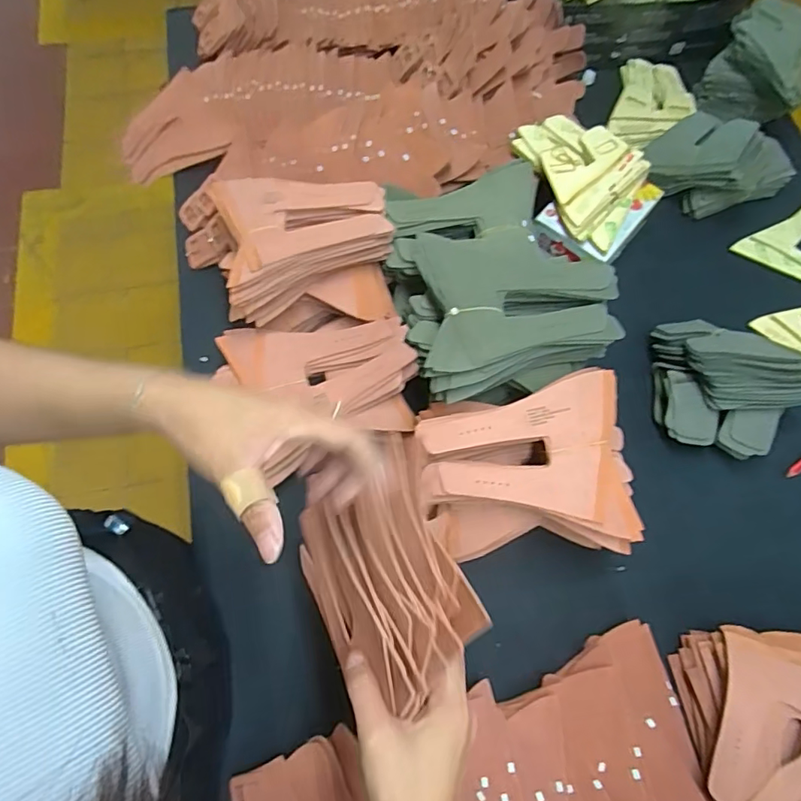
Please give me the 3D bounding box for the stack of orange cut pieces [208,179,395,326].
[{"bbox_3d":[-0.114,-0.188,0.630,0.195,0.082,0.161,-13,71,-7],"label":"stack of orange cut pieces"}]

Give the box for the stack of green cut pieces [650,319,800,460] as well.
[{"bbox_3d":[0.400,-0.027,0.647,0.152,0.093,0.181,6,69,0],"label":"stack of green cut pieces"}]

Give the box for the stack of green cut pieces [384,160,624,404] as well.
[{"bbox_3d":[0.101,-0.148,0.621,0.218,0.119,0.297,-12,70,-6],"label":"stack of green cut pieces"}]

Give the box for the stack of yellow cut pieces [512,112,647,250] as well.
[{"bbox_3d":[0.257,-0.308,0.718,0.141,0.025,0.206,-22,72,-9],"label":"stack of yellow cut pieces"}]

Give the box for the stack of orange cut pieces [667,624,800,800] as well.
[{"bbox_3d":[0.381,0.332,0.518,0.186,0.070,0.203,5,69,0],"label":"stack of orange cut pieces"}]

